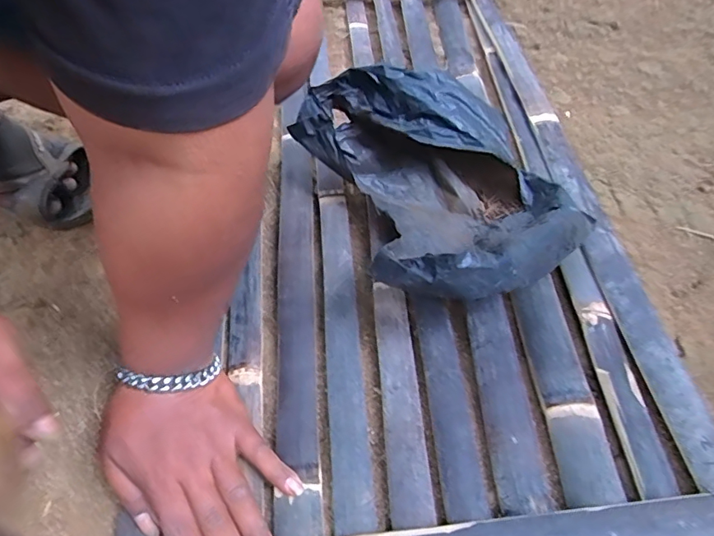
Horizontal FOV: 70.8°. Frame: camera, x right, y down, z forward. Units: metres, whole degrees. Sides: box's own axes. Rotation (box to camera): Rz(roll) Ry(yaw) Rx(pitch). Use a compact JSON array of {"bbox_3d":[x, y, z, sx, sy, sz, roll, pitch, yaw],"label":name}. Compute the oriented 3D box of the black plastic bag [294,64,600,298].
[{"bbox_3d":[0.084,-0.078,0.503,0.221,0.123,0.291,-16,55,-14],"label":"black plastic bag"}]

